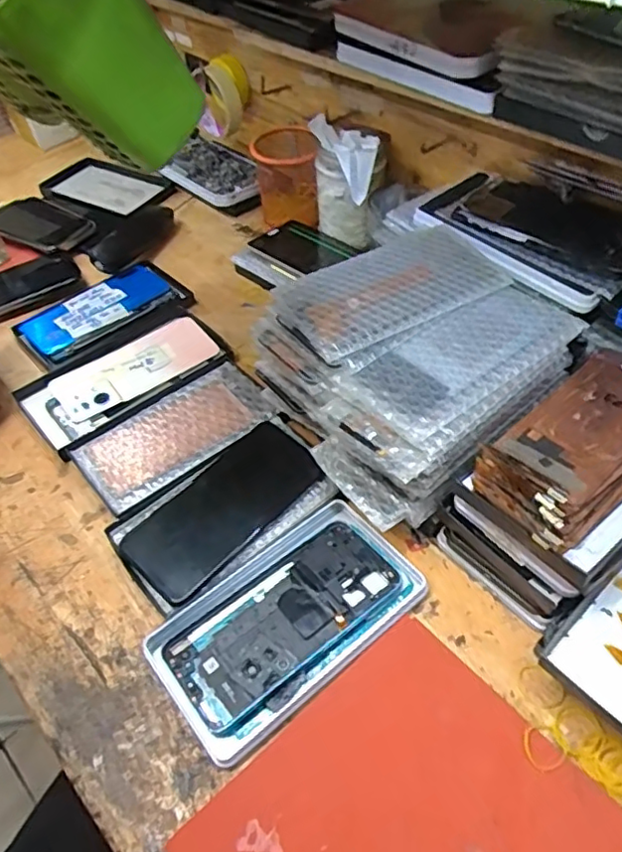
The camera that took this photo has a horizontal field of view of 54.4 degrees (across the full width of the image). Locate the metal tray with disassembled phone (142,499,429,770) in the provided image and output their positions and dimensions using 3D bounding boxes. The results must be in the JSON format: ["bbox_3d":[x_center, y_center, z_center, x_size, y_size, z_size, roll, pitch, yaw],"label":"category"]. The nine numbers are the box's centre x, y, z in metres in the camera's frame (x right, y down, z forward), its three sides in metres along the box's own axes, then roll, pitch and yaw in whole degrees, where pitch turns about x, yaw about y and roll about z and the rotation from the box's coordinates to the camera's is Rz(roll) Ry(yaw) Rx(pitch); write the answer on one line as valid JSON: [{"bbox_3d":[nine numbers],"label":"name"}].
[{"bbox_3d":[-0.014,0.136,0.430,0.185,0.015,0.103,-32,57,-24],"label":"metal tray with disassembled phone"}]

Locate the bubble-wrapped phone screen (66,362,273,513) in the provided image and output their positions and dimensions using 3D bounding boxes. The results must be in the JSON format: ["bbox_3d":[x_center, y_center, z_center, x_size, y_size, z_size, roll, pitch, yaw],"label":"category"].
[{"bbox_3d":[-0.117,0.005,0.534,0.167,0.010,0.089,-34,57,-26],"label":"bubble-wrapped phone screen"}]

